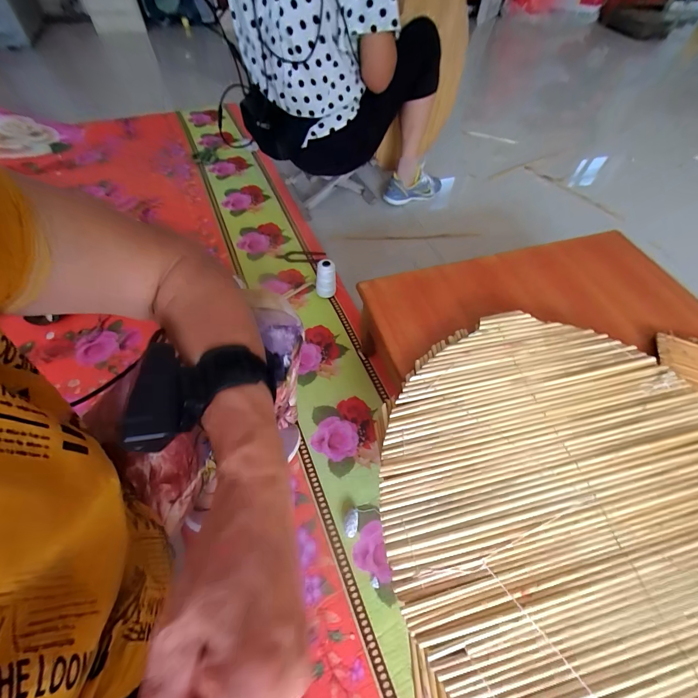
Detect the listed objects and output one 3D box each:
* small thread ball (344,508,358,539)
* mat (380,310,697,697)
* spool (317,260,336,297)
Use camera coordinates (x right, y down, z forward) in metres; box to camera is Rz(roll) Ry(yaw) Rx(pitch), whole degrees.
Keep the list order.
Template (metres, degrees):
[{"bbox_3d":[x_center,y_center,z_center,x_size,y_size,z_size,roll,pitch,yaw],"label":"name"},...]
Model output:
[{"bbox_3d":[0.005,0.335,0.627,0.026,0.012,0.049,3,58,0],"label":"small thread ball"},{"bbox_3d":[0.320,0.198,0.441,0.528,0.029,0.527,1,58,-2],"label":"mat"},{"bbox_3d":[-0.065,-0.189,0.900,0.056,0.109,0.046,-6,56,-6],"label":"spool"}]

